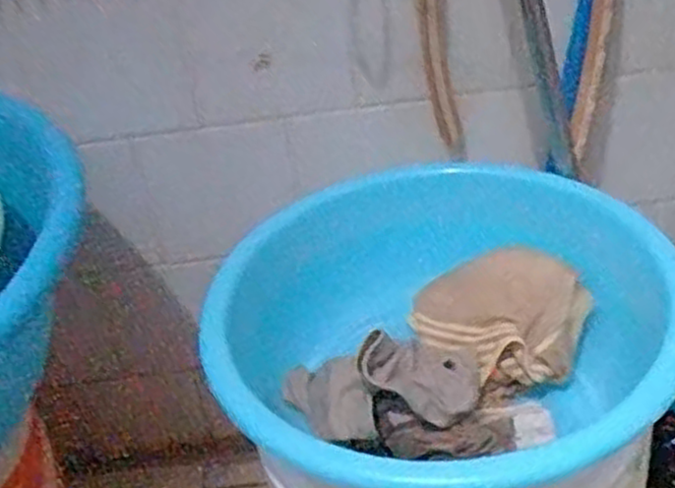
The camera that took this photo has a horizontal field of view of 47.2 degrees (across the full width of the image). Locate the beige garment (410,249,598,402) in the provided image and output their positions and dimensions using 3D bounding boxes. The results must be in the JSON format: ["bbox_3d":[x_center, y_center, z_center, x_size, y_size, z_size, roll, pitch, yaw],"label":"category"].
[{"bbox_3d":[0.128,0.061,0.614,0.136,0.051,0.116,2,35,13],"label":"beige garment"}]

